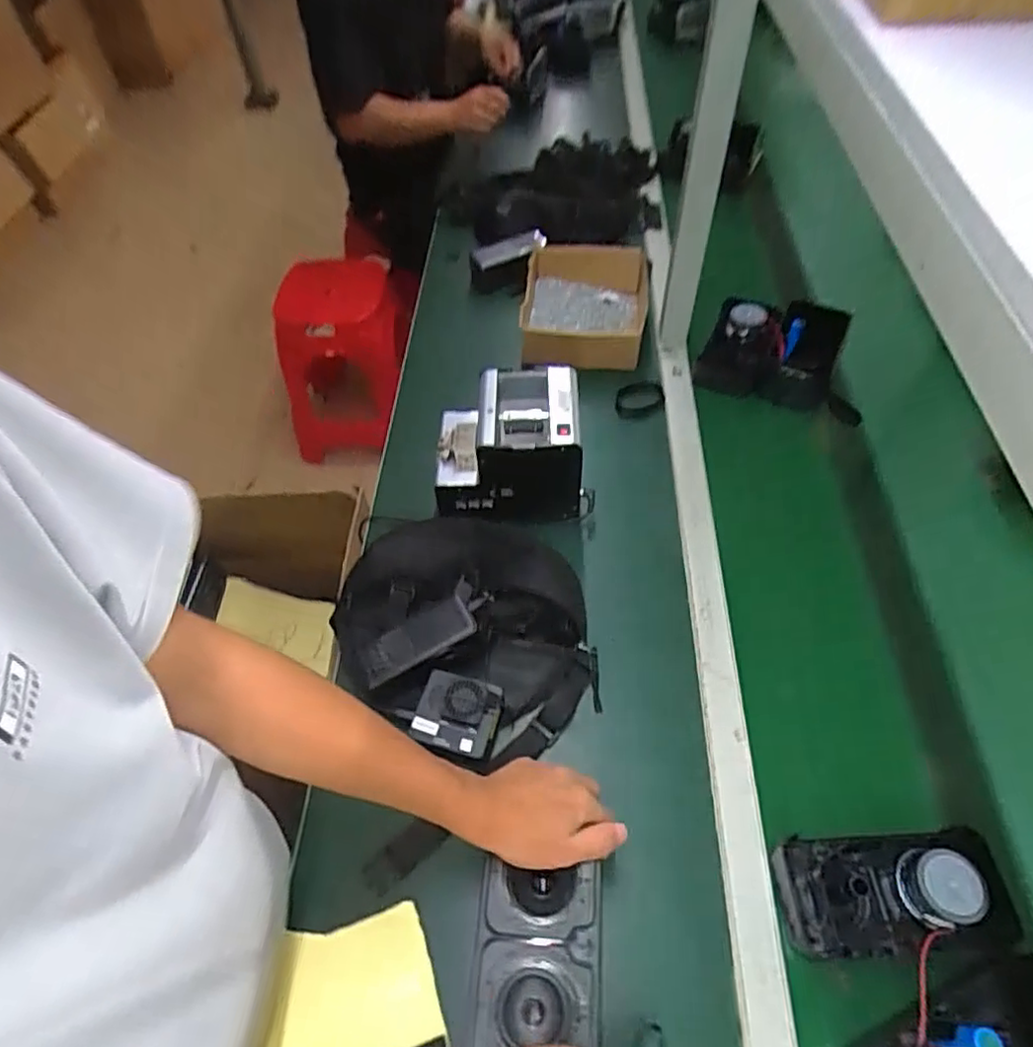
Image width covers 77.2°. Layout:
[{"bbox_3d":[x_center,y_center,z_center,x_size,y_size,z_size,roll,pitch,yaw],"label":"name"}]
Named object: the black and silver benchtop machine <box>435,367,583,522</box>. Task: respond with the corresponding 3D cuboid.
[{"bbox_3d":[-0.008,-0.089,0.799,0.179,0.143,0.140,-2,54,1],"label":"black and silver benchtop machine"}]

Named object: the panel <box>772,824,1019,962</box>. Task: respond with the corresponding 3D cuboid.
[{"bbox_3d":[0.322,0.322,0.564,0.179,0.058,0.089,-9,53,11],"label":"panel"}]

